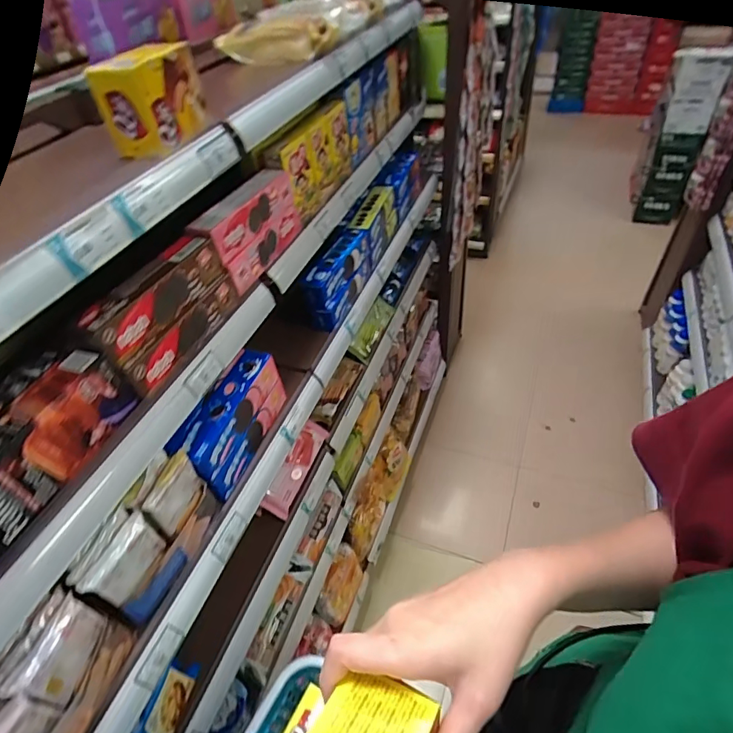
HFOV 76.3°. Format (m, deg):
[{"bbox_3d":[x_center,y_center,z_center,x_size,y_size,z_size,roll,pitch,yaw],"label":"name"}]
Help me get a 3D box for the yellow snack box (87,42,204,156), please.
[{"bbox_3d":[-0.237,-0.299,0.520,0.060,0.086,0.116,13,48,19],"label":"yellow snack box"}]

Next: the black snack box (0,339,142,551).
[{"bbox_3d":[-0.343,0.075,0.474,0.077,0.080,0.205,11,47,17],"label":"black snack box"}]

